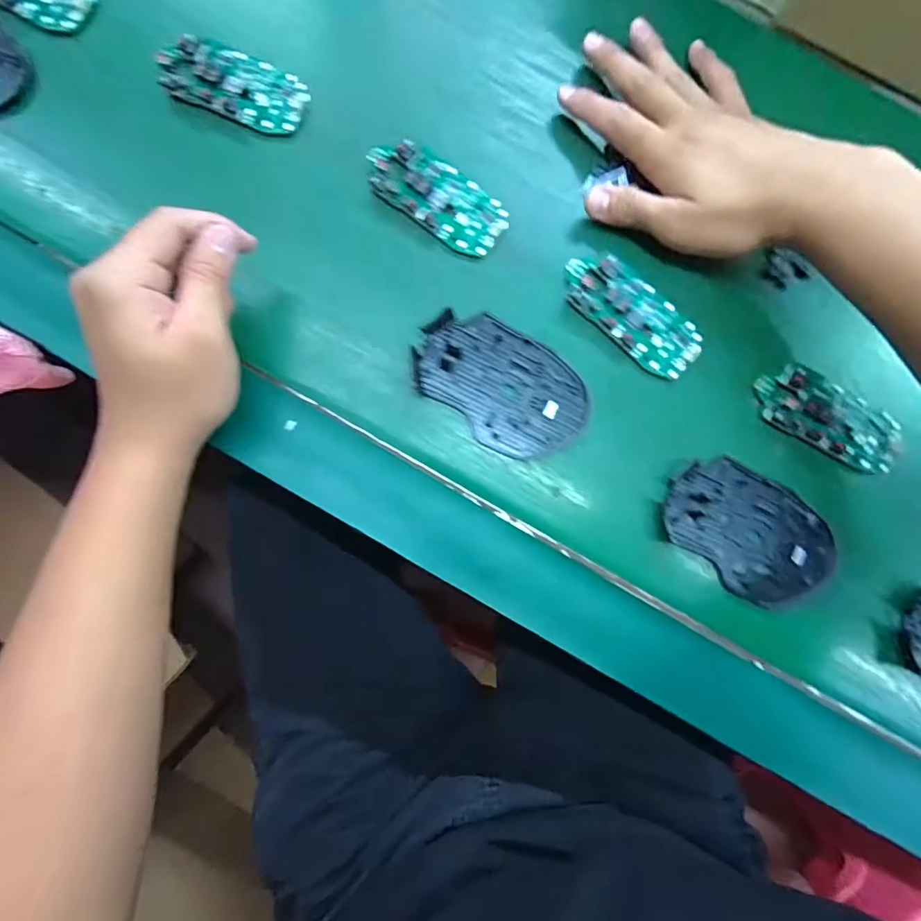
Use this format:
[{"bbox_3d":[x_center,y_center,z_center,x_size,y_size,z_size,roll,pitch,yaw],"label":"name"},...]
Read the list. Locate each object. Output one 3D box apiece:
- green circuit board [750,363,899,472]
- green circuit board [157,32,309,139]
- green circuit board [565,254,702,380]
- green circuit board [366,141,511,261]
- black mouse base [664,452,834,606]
[{"bbox_3d":[0.243,-0.029,0.311,0.098,0.011,0.046,27,84,0],"label":"green circuit board"},{"bbox_3d":[-0.148,-0.249,0.312,0.088,0.009,0.048,17,84,-1],"label":"green circuit board"},{"bbox_3d":[0.113,-0.098,0.312,0.099,0.011,0.045,40,84,1],"label":"green circuit board"},{"bbox_3d":[-0.016,-0.175,0.310,0.097,0.014,0.046,33,84,1],"label":"green circuit board"},{"bbox_3d":[0.185,0.045,0.304,0.109,0.009,0.073,44,84,2],"label":"black mouse base"}]

